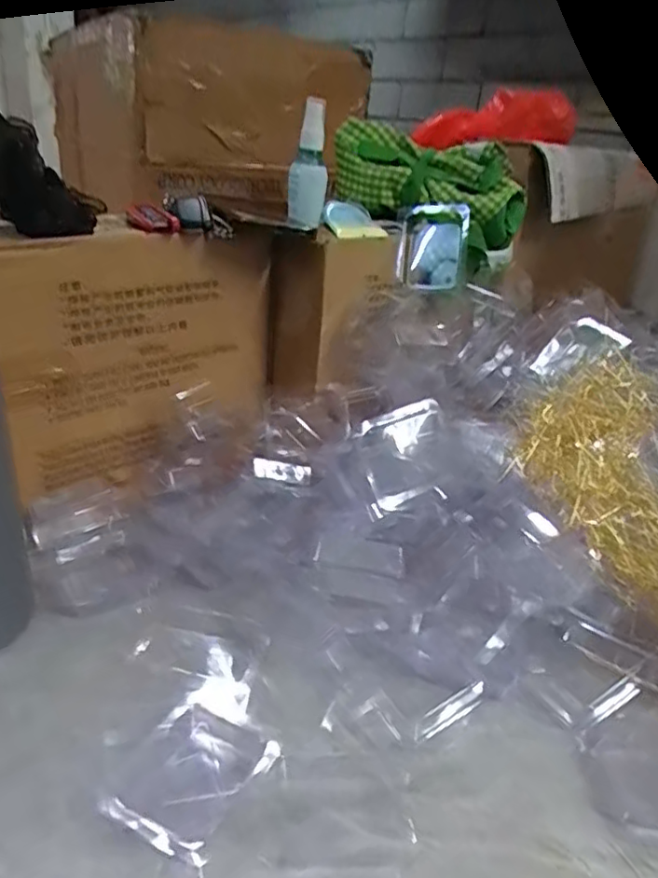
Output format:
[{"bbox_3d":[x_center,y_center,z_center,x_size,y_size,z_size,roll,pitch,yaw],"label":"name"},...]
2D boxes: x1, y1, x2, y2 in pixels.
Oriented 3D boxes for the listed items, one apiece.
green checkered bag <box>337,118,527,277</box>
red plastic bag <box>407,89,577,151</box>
[{"bbox_3d":[0.103,-0.275,0.670,0.219,0.109,0.076,25,30,10],"label":"green checkered bag"},{"bbox_3d":[0.202,-0.388,0.761,0.198,0.060,0.050,-11,28,-3],"label":"red plastic bag"}]

